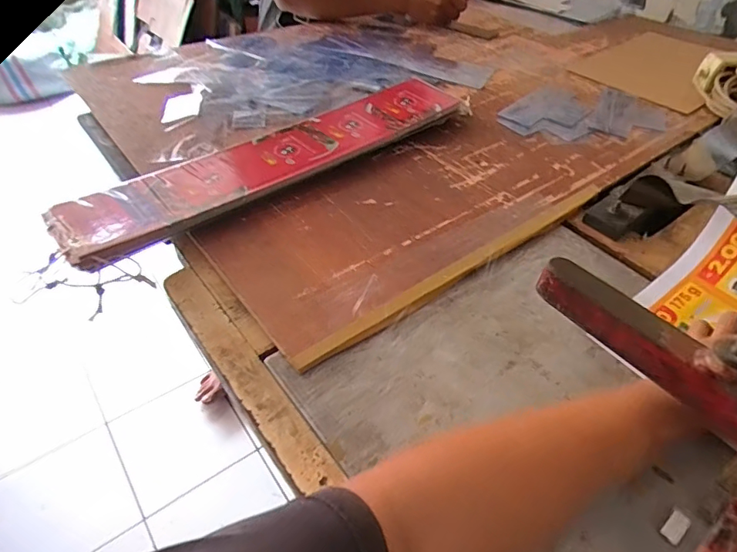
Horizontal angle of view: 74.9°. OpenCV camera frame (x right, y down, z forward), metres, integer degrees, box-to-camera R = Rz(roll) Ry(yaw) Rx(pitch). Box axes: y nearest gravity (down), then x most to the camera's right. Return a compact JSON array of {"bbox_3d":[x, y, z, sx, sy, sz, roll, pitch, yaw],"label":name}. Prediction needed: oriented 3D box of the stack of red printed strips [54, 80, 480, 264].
[{"bbox_3d":[-0.091,-0.173,0.648,0.620,0.040,0.133,-31,55,-28],"label":"stack of red printed strips"}]

